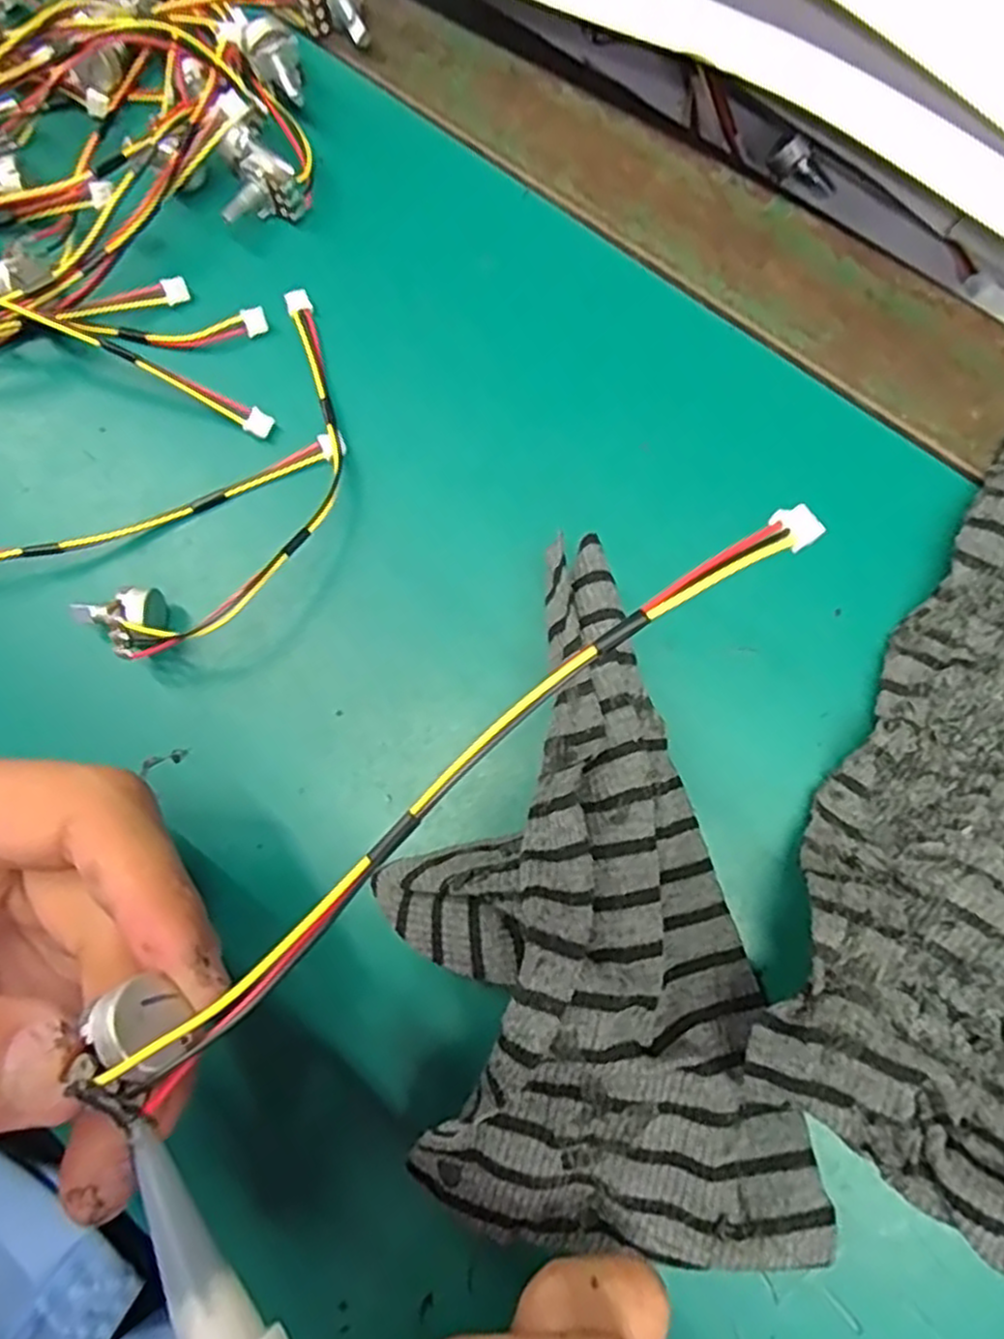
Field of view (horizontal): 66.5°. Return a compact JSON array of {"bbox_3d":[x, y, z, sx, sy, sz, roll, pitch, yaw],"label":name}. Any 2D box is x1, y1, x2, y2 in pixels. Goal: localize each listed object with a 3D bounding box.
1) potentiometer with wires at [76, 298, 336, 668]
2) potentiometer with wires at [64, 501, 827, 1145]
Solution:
[{"bbox_3d":[-0.072,-0.056,0.228,0.047,0.020,0.125,23,81,8],"label":"potentiometer with wires"},{"bbox_3d":[-0.005,0.017,0.130,0.152,0.012,0.017,-39,78,-5],"label":"potentiometer with wires"}]

